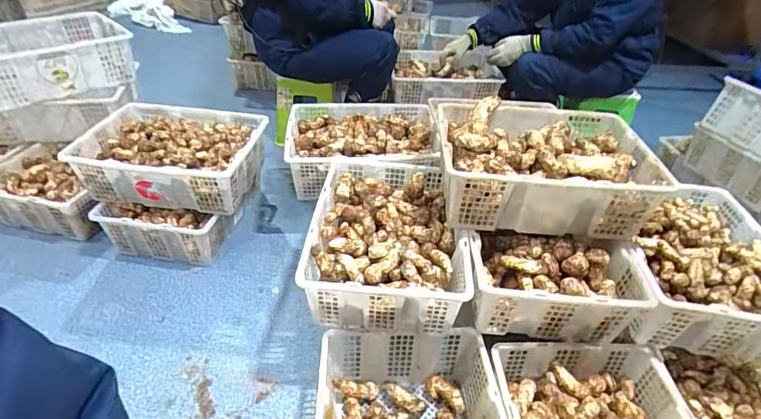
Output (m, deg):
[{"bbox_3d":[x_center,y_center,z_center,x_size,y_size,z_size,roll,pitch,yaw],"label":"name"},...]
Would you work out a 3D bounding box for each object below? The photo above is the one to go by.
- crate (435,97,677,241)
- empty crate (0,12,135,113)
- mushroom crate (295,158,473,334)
[{"bbox_3d":[0.367,-0.092,1.023,0.456,0.185,0.348,5,38,1],"label":"crate"},{"bbox_3d":[-0.961,-0.435,1.234,0.413,0.151,0.310,-24,46,-31],"label":"empty crate"},{"bbox_3d":[0.020,0.068,1.022,0.342,0.151,0.442,5,38,2],"label":"mushroom crate"}]

